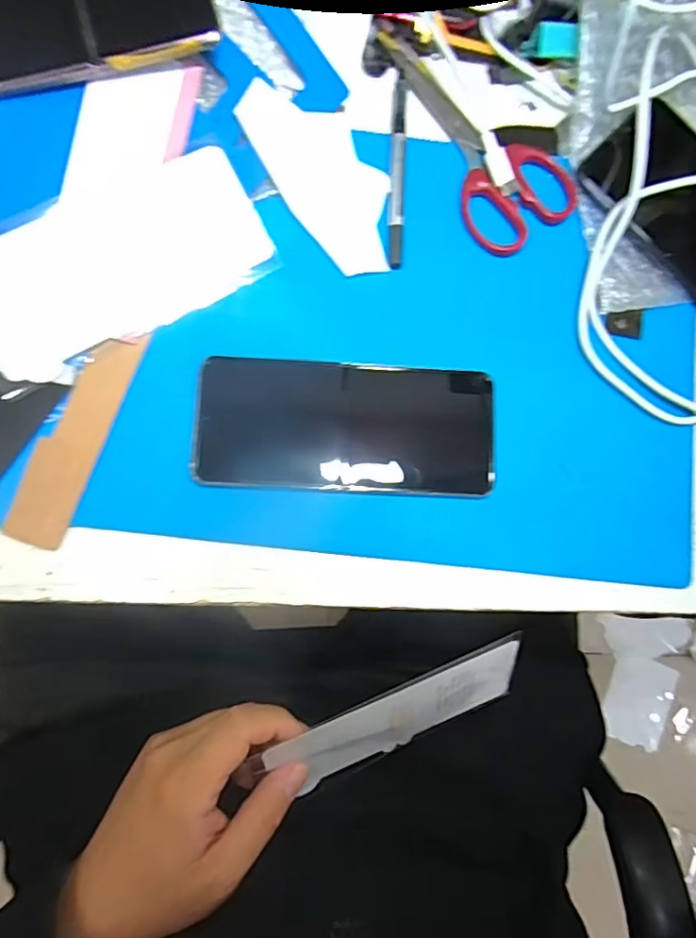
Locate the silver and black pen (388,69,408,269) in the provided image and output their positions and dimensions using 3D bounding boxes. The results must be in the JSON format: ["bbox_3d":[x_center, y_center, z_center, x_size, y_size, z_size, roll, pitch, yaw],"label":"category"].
[{"bbox_3d":[0.030,-0.181,0.331,0.009,0.006,0.126,3,85,-3],"label":"silver and black pen"}]

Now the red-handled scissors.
[{"bbox_3d":[0.070,-0.202,0.336,0.067,0.013,0.153,-35,88,-6],"label":"red-handled scissors"}]

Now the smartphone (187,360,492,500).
[{"bbox_3d":[-0.001,-0.024,0.310,0.160,0.013,0.070,3,85,-3],"label":"smartphone"}]

